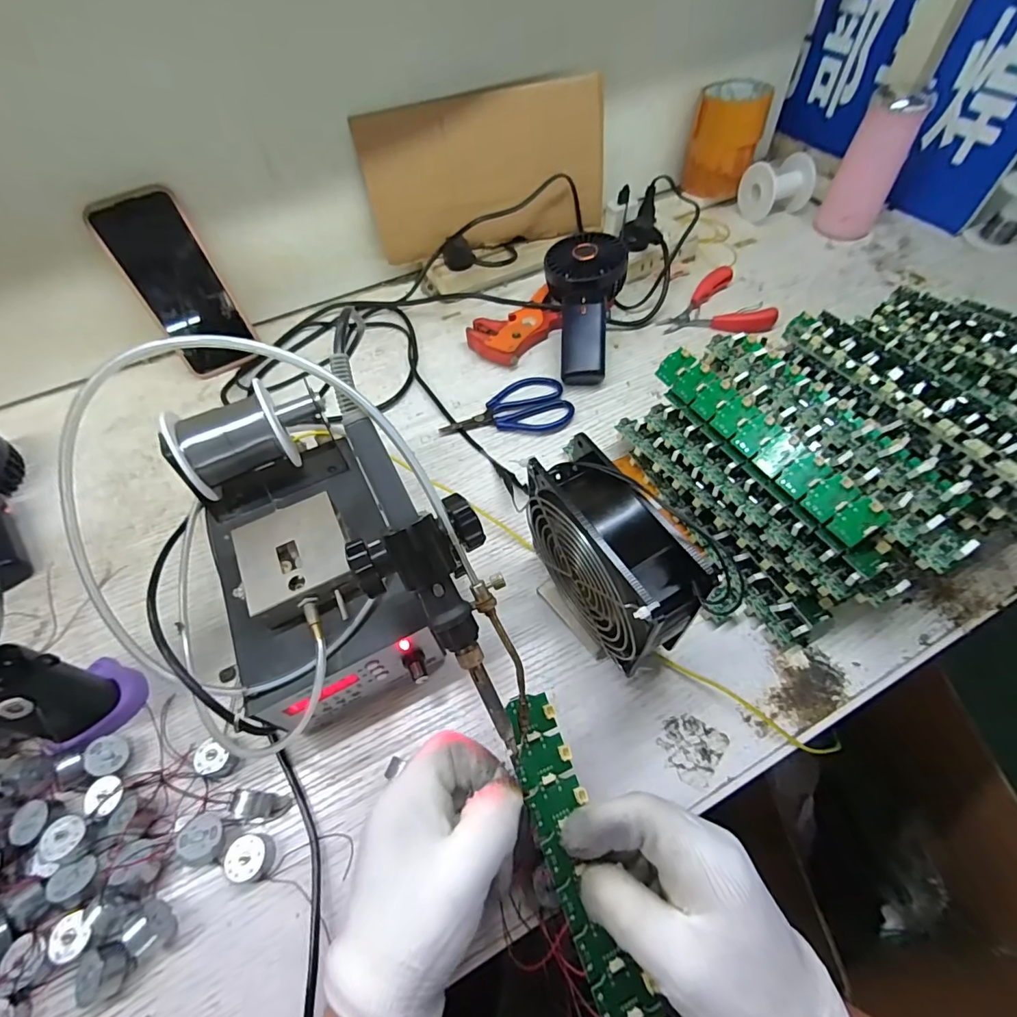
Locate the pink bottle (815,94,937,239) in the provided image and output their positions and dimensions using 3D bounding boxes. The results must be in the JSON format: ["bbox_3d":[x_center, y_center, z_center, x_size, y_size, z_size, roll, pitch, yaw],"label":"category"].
[{"bbox_3d":[0.426,-0.399,0.574,0.060,0.135,0.050,5,58,8],"label":"pink bottle"}]

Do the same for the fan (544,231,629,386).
[{"bbox_3d":[0.081,-0.212,0.516,0.082,0.041,0.171,2,77,6],"label":"fan"}]

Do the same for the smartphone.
[{"bbox_3d":[-0.335,-0.225,0.501,0.079,0.171,0.017,-28,40,-12],"label":"smartphone"}]

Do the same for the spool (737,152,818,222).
[{"bbox_3d":[0.349,-0.418,0.632,0.068,0.063,0.065,-16,58,-6],"label":"spool"}]

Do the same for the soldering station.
[{"bbox_3d":[-0.110,0.022,0.300,0.157,0.195,0.220,-21,58,-9],"label":"soldering station"}]

